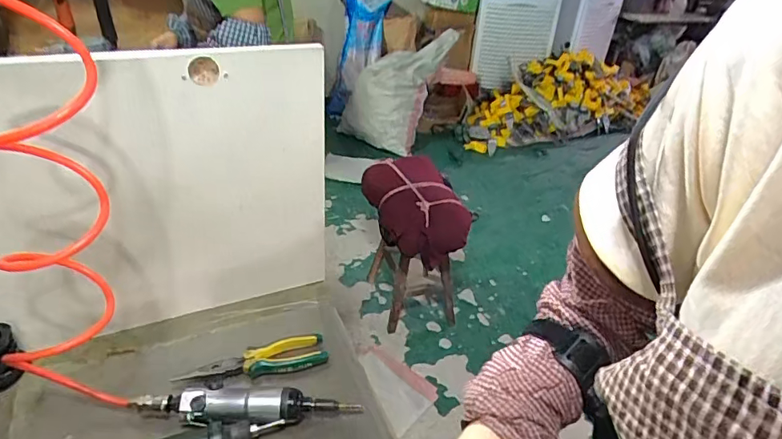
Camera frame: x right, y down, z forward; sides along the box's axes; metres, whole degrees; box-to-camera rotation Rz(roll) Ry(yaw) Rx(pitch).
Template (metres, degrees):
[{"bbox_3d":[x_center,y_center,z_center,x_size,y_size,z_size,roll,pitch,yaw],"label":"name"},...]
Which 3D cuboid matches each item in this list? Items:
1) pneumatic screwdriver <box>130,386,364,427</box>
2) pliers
[{"bbox_3d":[-0.173,0.231,0.589,0.271,0.040,0.042,-1,33,-8],"label":"pneumatic screwdriver"},{"bbox_3d":[-0.184,0.191,0.660,0.186,0.021,0.049,-6,34,-16],"label":"pliers"}]

